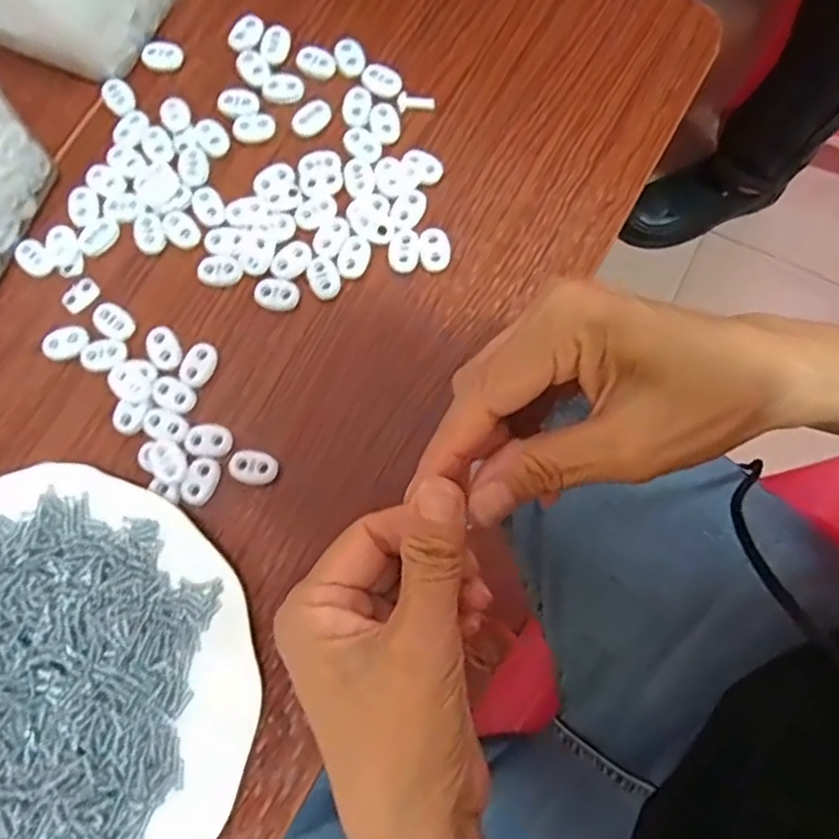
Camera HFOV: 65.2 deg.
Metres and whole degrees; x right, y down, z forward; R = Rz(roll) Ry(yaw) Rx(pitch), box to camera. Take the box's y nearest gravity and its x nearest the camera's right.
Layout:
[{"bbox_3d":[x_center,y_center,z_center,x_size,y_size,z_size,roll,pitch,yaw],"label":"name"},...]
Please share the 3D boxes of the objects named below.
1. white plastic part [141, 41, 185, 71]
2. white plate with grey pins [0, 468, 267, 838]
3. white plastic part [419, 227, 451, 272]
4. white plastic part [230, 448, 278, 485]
[{"bbox_3d":[-0.146,-0.205,0.370,0.023,0.005,0.015,3,77,4],"label":"white plastic part"},{"bbox_3d":[-0.160,0.116,0.278,0.177,0.016,0.180,-1,77,3],"label":"white plate with grey pins"},{"bbox_3d":[0.008,-0.086,0.333,0.015,0.005,0.022,-5,77,2],"label":"white plastic part"},{"bbox_3d":[-0.079,0.022,0.309,0.023,0.004,0.015,18,79,7],"label":"white plastic part"}]

